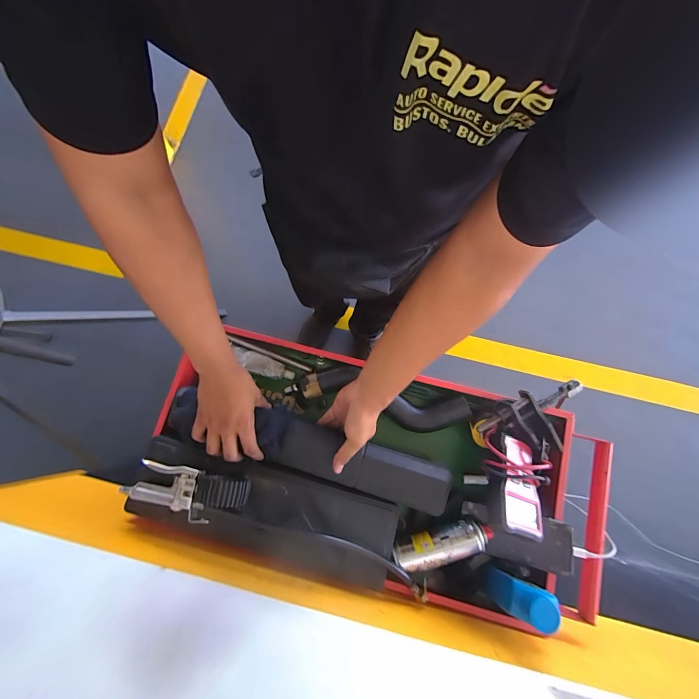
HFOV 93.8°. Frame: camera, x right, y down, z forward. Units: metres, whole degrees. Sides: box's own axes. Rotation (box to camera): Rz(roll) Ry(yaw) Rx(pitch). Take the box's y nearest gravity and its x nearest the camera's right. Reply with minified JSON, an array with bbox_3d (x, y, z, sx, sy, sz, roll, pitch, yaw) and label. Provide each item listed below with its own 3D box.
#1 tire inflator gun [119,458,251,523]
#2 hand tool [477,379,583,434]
[{"bbox_3d":[-0.260,0.217,0.501,0.188,0.037,0.072,9,78,3],"label":"tire inflator gun"},{"bbox_3d":[0.297,0.097,0.544,0.186,0.024,0.025,-22,79,-5],"label":"hand tool"}]

